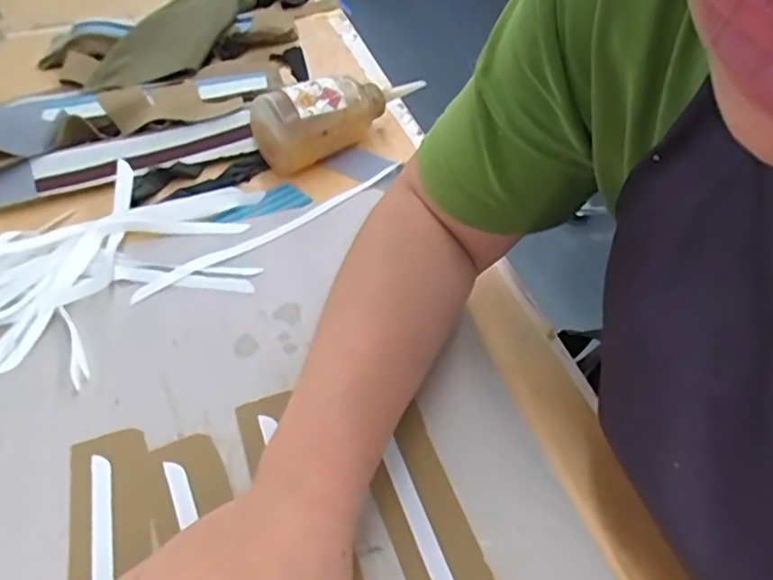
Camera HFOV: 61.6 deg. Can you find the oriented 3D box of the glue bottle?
[{"bbox_3d":[-0.042,-0.162,0.570,0.151,0.062,0.065,-30,49,-27],"label":"glue bottle"}]

